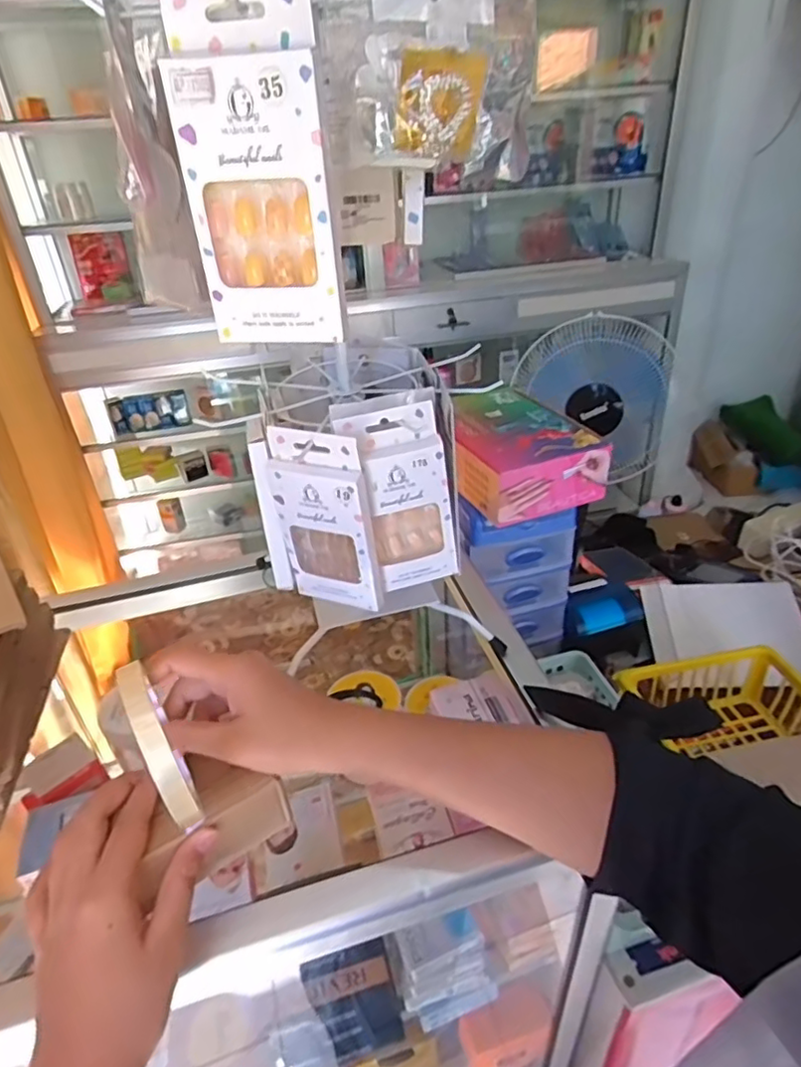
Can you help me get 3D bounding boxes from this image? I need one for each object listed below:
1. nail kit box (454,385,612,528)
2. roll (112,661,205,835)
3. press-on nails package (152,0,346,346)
[{"bbox_3d":[0.126,-0.097,0.713,0.138,0.070,0.191,-15,35,-16],"label":"nail kit box"},{"bbox_3d":[-0.135,0.116,0.344,0.016,0.105,0.095,-20,37,-23],"label":"roll"},{"bbox_3d":[-0.066,-0.163,0.285,0.071,0.140,0.014,4,34,11],"label":"press-on nails package"}]

